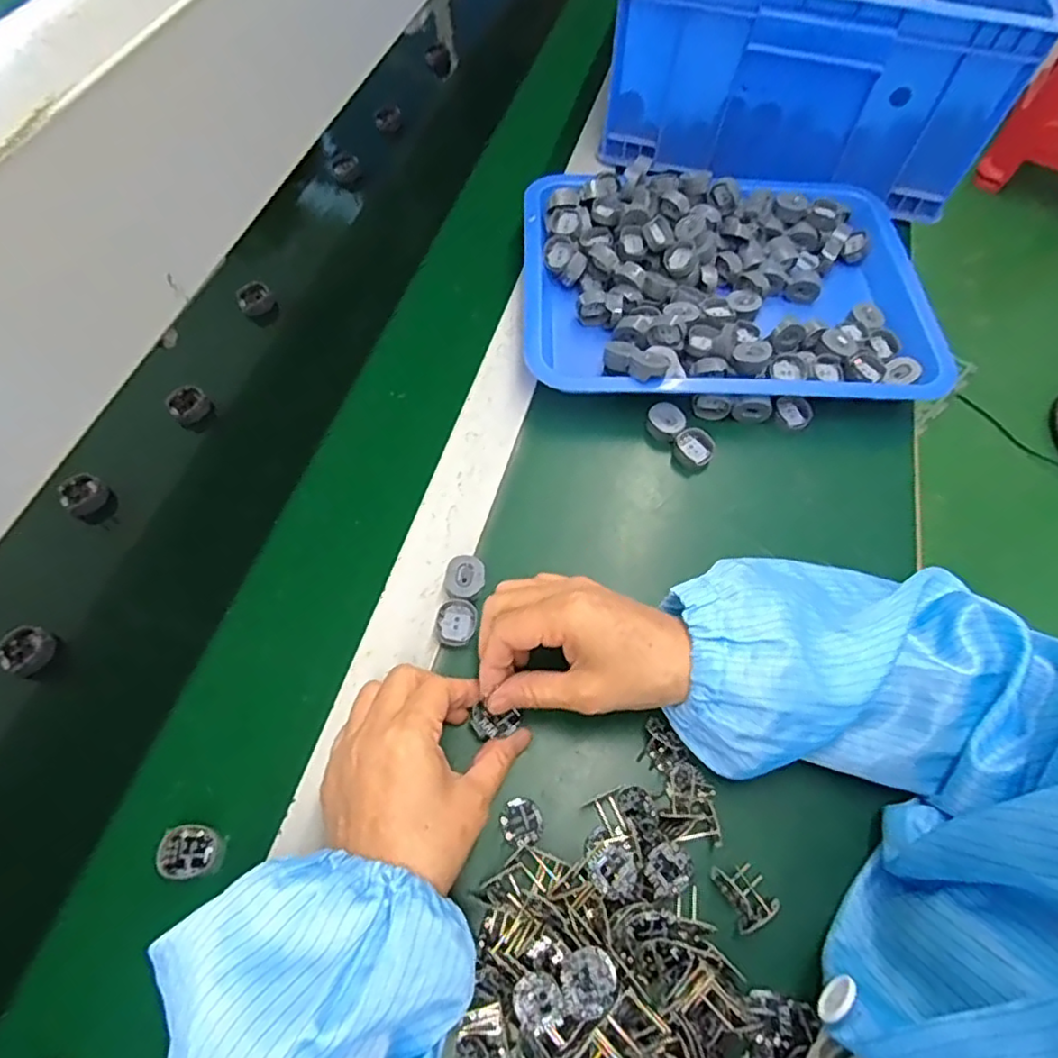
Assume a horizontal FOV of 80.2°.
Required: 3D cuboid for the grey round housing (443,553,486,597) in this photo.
[{"bbox_3d":[-0.042,0.032,0.412,0.028,0.017,0.029,1,61,-1],"label":"grey round housing"}]

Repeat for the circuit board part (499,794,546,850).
[{"bbox_3d":[-0.004,0.161,0.347,0.023,0.010,0.024,1,61,-1],"label":"circuit board part"}]

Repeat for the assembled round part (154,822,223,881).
[{"bbox_3d":[-0.184,0.176,0.343,0.030,0.015,0.026,0,61,-2],"label":"assembled round part"}]

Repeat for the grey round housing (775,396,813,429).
[{"bbox_3d":[0.205,-0.091,0.487,0.024,0.008,0.029,-32,66,-18],"label":"grey round housing"}]

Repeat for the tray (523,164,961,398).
[{"bbox_3d":[0.162,-0.207,0.532,0.328,0.051,0.251,0,61,-2],"label":"tray"}]

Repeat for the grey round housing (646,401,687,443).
[{"bbox_3d":[0.103,-0.082,0.476,0.028,0.011,0.026,36,66,17],"label":"grey round housing"}]

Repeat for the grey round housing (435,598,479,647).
[{"bbox_3d":[-0.046,0.059,0.398,0.025,0.009,0.028,5,61,1],"label":"grey round housing"}]

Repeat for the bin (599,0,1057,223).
[{"bbox_3d":[0.290,-0.572,0.638,0.352,0.161,0.463,12,63,9],"label":"bin"}]

